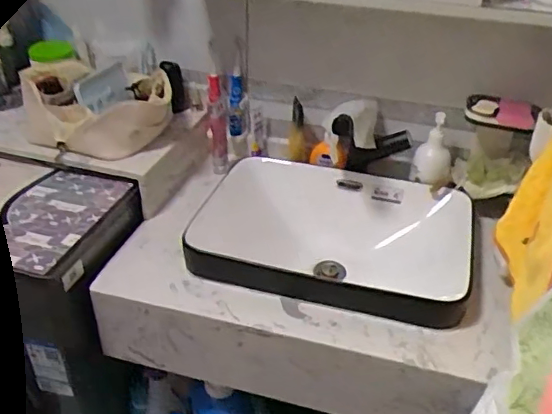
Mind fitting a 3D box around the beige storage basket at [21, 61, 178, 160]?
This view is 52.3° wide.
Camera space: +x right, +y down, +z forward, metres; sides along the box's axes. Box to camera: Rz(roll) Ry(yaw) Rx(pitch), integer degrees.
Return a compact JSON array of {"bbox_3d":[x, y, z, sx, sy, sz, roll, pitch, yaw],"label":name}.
[{"bbox_3d":[-0.286,-0.163,0.915,0.228,0.104,0.132,-1,34,-4],"label":"beige storage basket"}]

